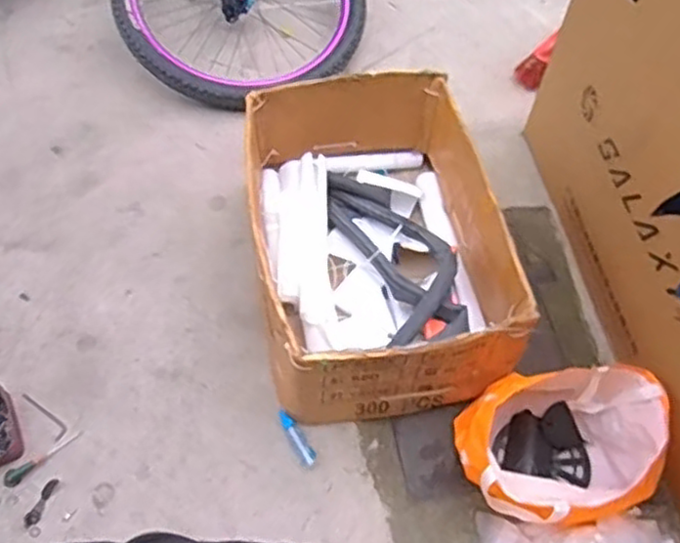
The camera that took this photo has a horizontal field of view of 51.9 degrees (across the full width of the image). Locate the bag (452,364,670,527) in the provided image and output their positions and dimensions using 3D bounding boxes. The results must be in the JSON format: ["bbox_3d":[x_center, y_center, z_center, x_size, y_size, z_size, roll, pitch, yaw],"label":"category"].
[{"bbox_3d":[0.413,0.338,1.318,0.362,0.207,0.272,-6,61,-7],"label":"bag"}]

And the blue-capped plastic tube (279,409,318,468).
[{"bbox_3d":[-0.085,0.331,1.390,0.032,0.022,0.116,-29,66,-18],"label":"blue-capped plastic tube"}]

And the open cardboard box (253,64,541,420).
[{"bbox_3d":[0.065,-0.077,1.461,0.465,0.250,0.683,-7,62,-7],"label":"open cardboard box"}]

